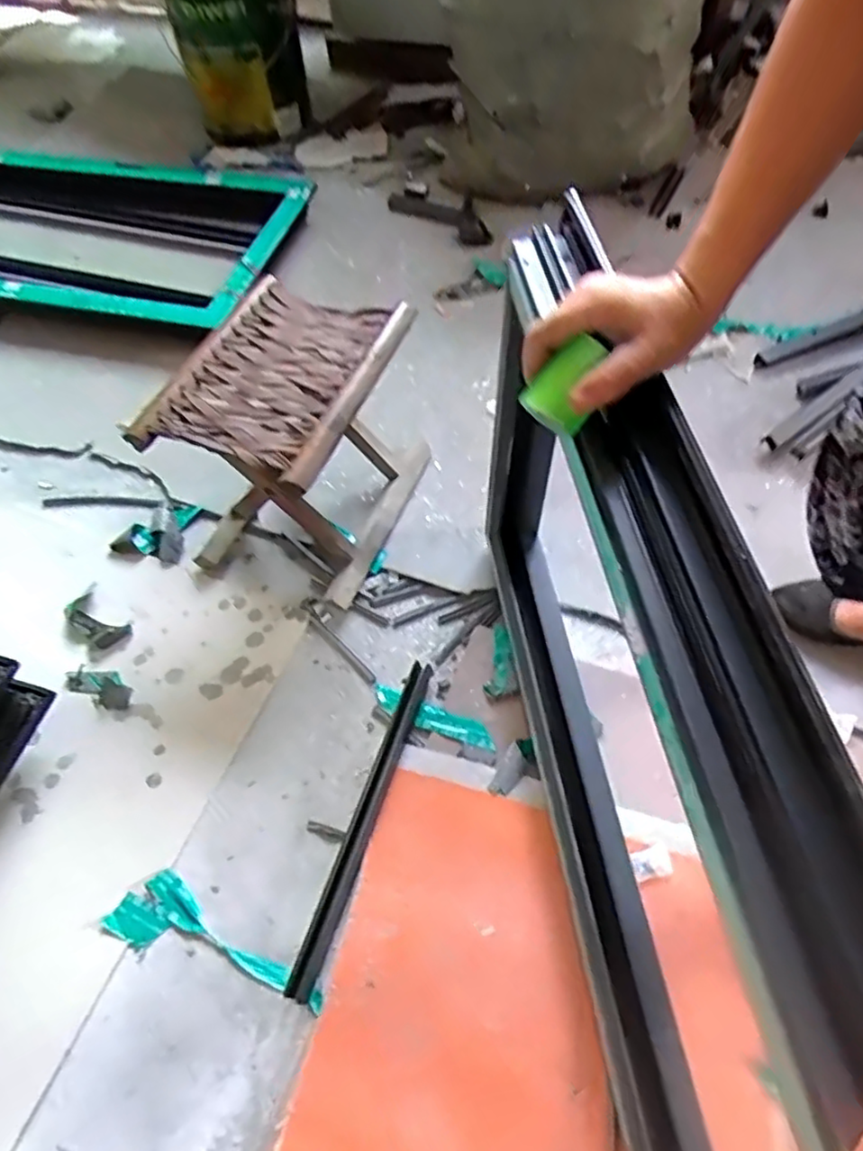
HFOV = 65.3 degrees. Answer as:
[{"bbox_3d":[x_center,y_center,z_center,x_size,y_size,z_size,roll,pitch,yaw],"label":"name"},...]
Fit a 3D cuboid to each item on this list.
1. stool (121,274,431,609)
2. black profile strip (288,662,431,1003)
[{"bbox_3d":[-0.179,-0.177,0.925,0.233,0.288,0.310,17,60,14],"label":"stool"},{"bbox_3d":[-0.076,0.277,0.787,0.028,0.018,0.387,15,60,13],"label":"black profile strip"}]

